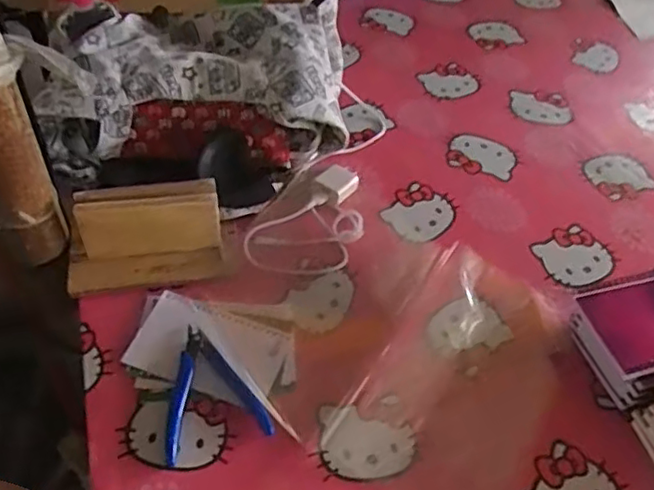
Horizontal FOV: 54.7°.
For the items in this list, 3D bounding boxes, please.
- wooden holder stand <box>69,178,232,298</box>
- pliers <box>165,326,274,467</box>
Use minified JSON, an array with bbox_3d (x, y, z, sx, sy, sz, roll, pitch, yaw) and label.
[{"bbox_3d":[-0.173,-0.008,0.597,0.148,0.075,0.067,-8,51,-11],"label":"wooden holder stand"},{"bbox_3d":[-0.105,0.123,0.525,0.083,0.010,0.109,-20,54,-20],"label":"pliers"}]

